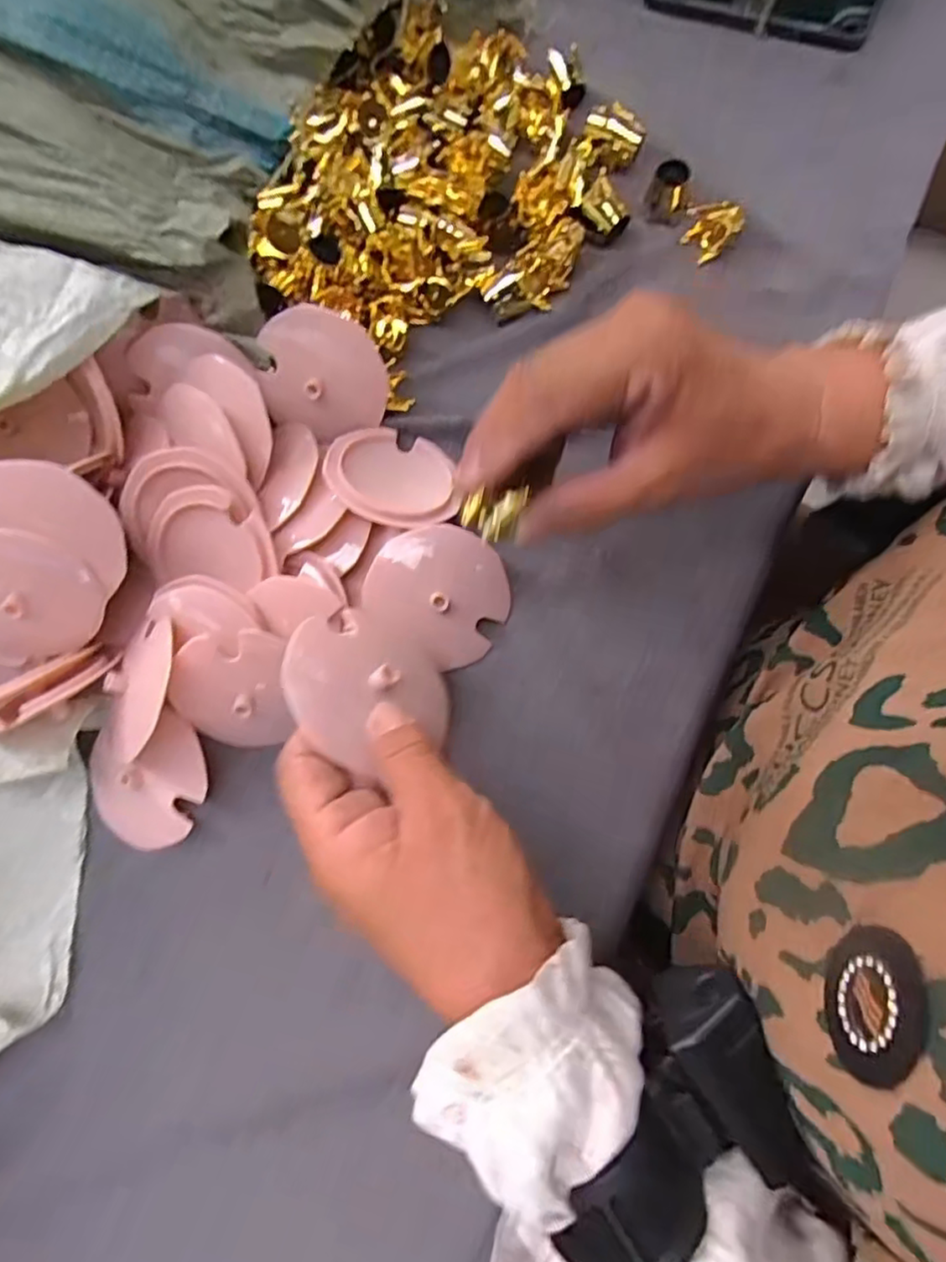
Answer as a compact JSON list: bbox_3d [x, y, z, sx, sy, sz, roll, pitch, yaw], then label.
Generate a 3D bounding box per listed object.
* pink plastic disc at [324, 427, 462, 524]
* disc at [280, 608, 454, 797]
[{"bbox_3d":[-0.045,-0.087,0.357,0.074,0.009,0.074,13,48,-15],"label":"pink plastic disc"},{"bbox_3d":[-0.042,0.021,0.261,0.070,0.012,0.067,20,54,-30],"label":"disc"}]

